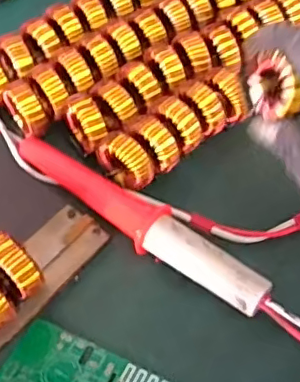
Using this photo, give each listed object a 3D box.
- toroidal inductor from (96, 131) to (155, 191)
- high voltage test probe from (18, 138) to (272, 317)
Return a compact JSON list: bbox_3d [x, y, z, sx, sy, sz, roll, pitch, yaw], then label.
[{"bbox_3d":[-0.020,-0.026,0.474,0.046,0.040,0.024,36,64,22],"label":"toroidal inductor"},{"bbox_3d":[-0.012,0.019,0.459,0.244,0.031,0.038,34,63,21],"label":"high voltage test probe"}]

